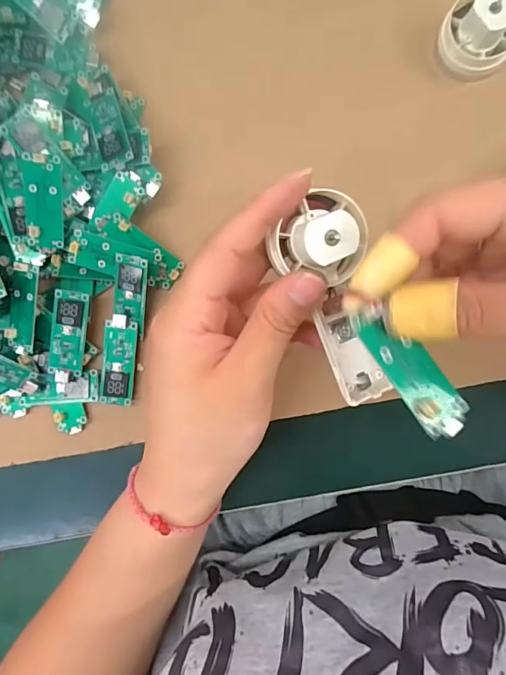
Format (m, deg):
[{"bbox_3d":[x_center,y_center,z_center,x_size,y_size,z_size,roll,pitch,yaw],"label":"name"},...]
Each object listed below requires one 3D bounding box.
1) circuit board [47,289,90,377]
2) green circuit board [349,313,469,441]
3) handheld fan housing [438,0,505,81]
[{"bbox_3d":[-0.104,-0.002,0.251,0.019,0.004,0.047,10,100,-7],"label":"circuit board"},{"bbox_3d":[0.054,0.011,0.155,0.018,0.006,0.051,-41,87,0],"label":"green circuit board"},{"bbox_3d":[0.142,-0.182,0.234,0.094,0.028,0.038,-41,86,0],"label":"handheld fan housing"}]

